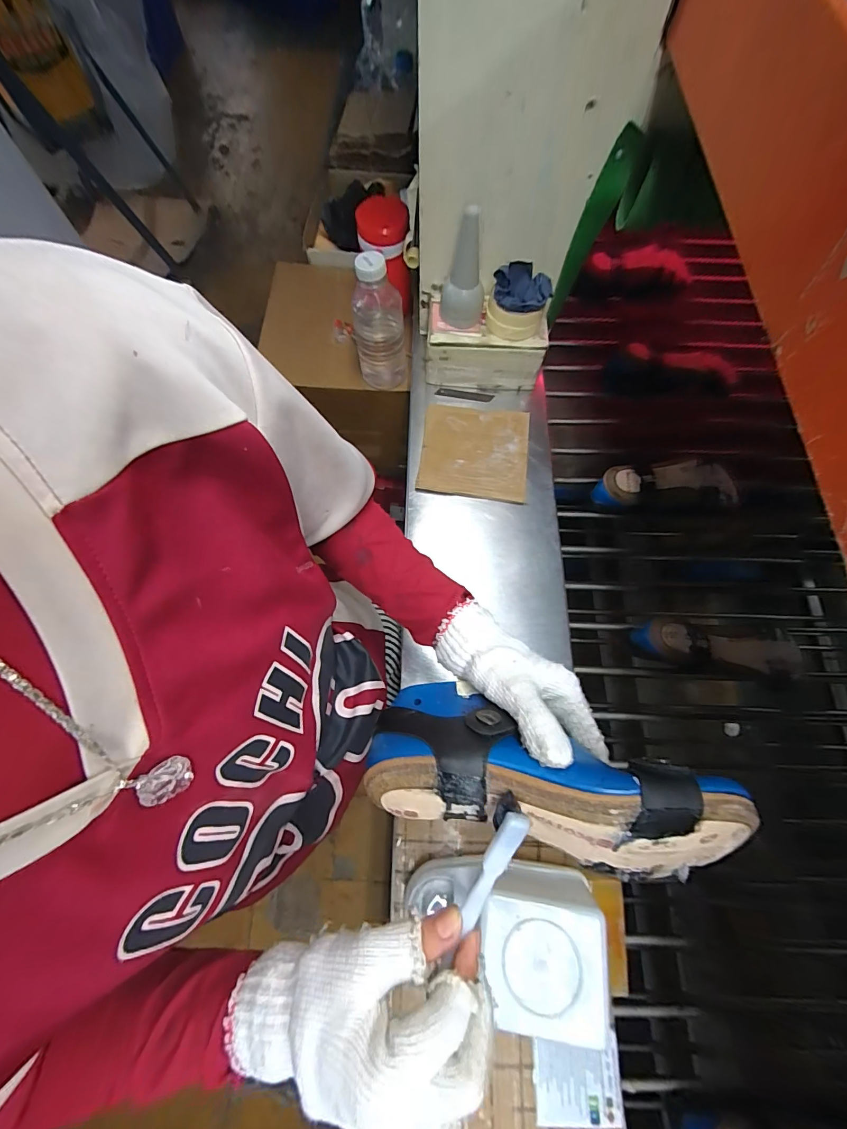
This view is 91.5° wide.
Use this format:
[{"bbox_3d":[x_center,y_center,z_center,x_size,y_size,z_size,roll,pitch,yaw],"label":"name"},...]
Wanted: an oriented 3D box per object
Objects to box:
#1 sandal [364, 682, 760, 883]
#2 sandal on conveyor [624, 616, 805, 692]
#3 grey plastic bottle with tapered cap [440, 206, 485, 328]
[{"bbox_3d":[0.073,0.135,0.261,0.224,0.067,0.082,9,68,18],"label":"sandal"},{"bbox_3d":[0.408,0.128,0.585,0.227,0.069,0.082,4,68,0],"label":"sandal on conveyor"},{"bbox_3d":[0.062,-0.436,0.610,0.064,0.142,0.065,3,68,-1],"label":"grey plastic bottle with tapered cap"}]

